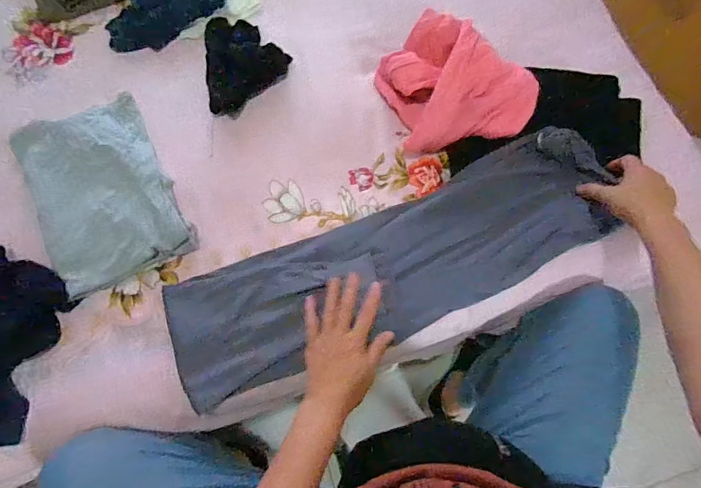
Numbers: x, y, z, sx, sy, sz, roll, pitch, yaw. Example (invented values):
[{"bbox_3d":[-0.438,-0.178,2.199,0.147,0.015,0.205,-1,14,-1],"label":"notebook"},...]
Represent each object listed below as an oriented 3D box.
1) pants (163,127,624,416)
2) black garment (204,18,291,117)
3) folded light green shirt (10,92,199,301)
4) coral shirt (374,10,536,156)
[{"bbox_3d":[0.070,0.023,0.591,0.683,0.048,0.190,-22,74,-6],"label":"pants"},{"bbox_3d":[-0.190,-0.333,0.705,0.144,0.023,0.199,-8,72,-5],"label":"black garment"},{"bbox_3d":[-0.403,-0.094,0.614,0.200,0.027,0.312,-27,74,-10],"label":"folded light green shirt"},{"bbox_3d":[0.176,-0.279,0.658,0.238,0.096,0.222,1,71,-2],"label":"coral shirt"}]

